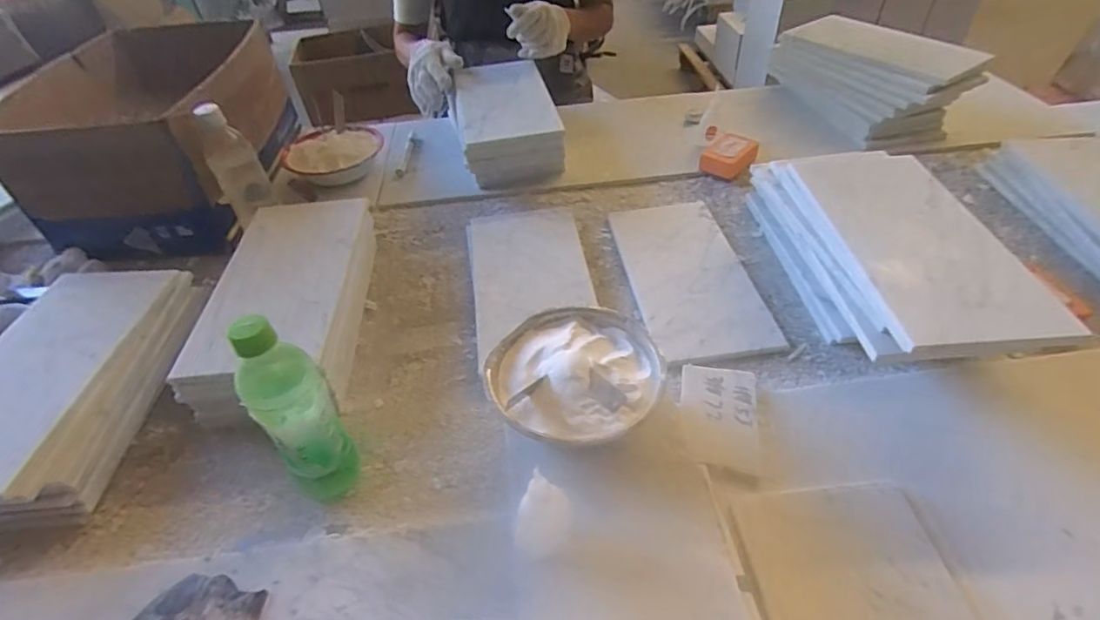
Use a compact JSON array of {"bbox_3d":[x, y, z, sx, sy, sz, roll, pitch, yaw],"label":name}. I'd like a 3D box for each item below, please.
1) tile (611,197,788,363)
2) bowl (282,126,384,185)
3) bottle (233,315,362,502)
[{"bbox_3d":[0.182,-0.051,0.739,0.150,0.012,0.304,-7,46,-4],"label":"tile"},{"bbox_3d":[-0.365,-0.263,0.951,0.160,0.059,0.152,-1,44,1],"label":"bowl"},{"bbox_3d":[-0.217,0.091,0.481,0.057,0.213,0.053,-1,46,1],"label":"bottle"}]

